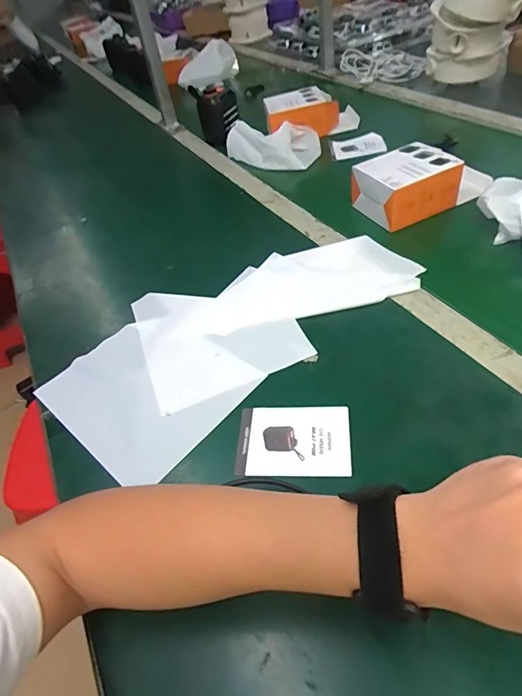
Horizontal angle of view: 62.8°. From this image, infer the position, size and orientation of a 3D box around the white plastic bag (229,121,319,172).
[{"bbox_3d":[0.024,-0.366,0.768,0.164,0.047,0.136,-10,46,3],"label":"white plastic bag"}]

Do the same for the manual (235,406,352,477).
[{"bbox_3d":[0.029,0.083,0.387,0.099,0.005,0.070,-3,47,10],"label":"manual"}]

